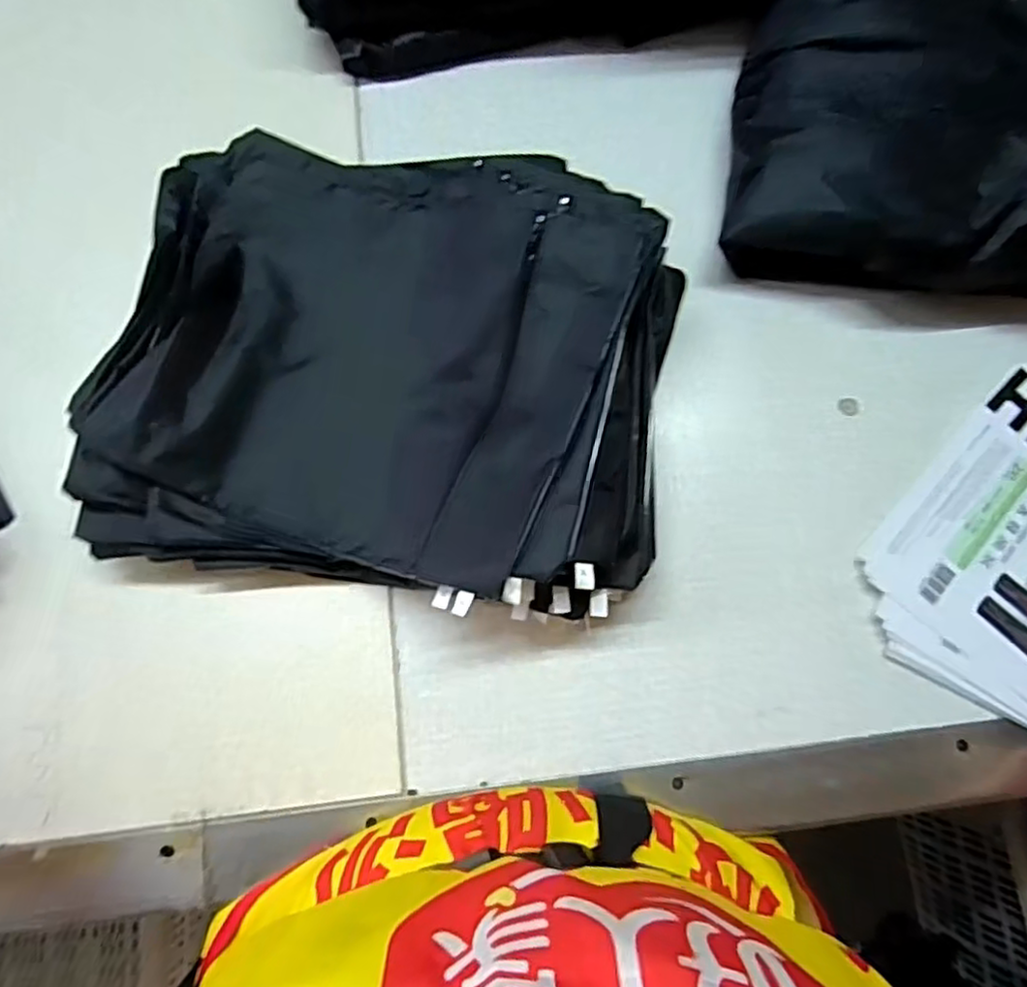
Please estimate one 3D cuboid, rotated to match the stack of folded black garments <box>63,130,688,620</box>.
[{"bbox_3d":[-0.079,-0.100,0.468,0.374,0.091,0.331,10,74,2],"label":"stack of folded black garments"}]

